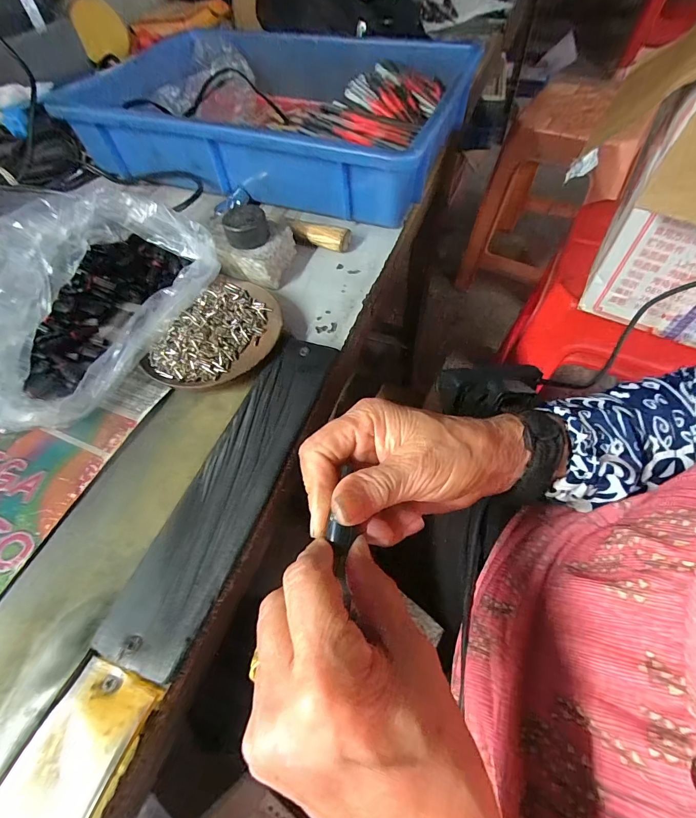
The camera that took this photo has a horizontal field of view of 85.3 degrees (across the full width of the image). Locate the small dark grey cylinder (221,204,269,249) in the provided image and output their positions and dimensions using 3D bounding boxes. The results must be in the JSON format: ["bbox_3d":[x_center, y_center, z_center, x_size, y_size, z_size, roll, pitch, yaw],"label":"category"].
[{"bbox_3d":[-0.090,-0.161,0.337,0.035,0.027,0.028,-7,57,0],"label":"small dark grey cylinder"}]

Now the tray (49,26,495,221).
[{"bbox_3d":[-0.091,-0.363,0.460,0.418,0.078,0.270,15,60,14],"label":"tray"}]

